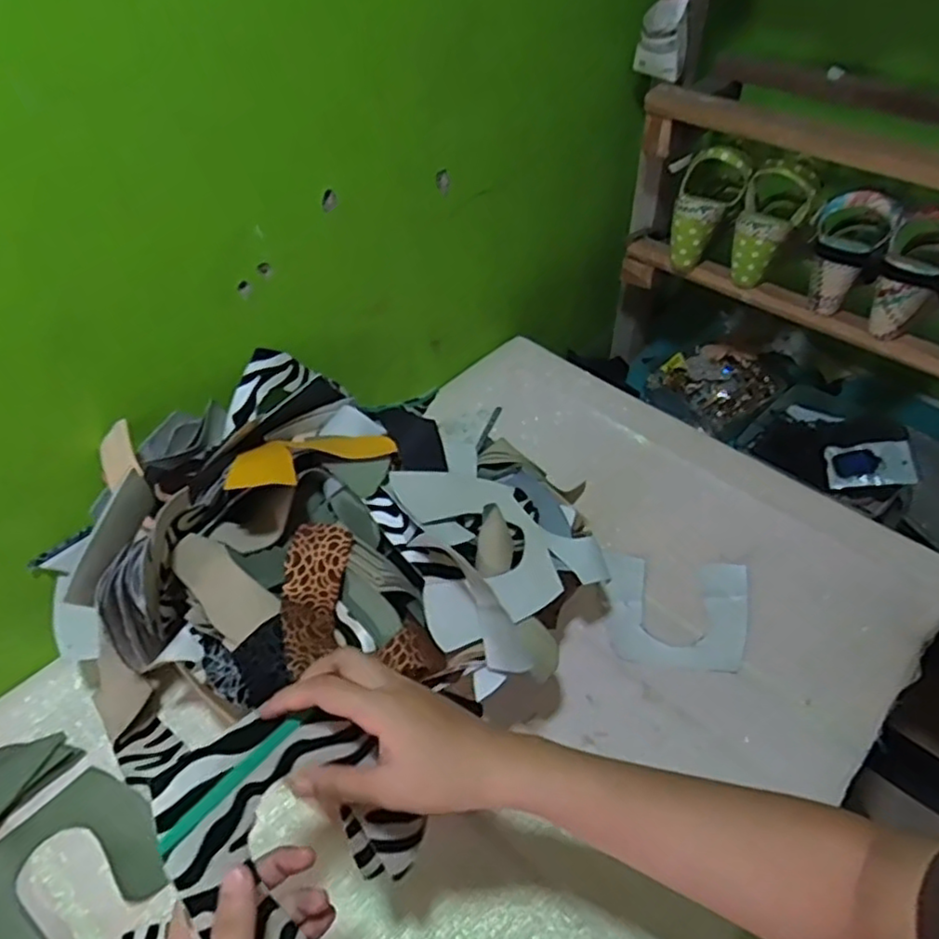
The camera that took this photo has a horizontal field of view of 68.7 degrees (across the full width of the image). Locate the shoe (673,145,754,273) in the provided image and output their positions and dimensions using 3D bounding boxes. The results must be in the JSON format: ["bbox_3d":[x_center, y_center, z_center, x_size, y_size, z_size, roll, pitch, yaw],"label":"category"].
[{"bbox_3d":[0.289,-0.330,0.871,0.080,0.149,0.064,32,27,25],"label":"shoe"}]

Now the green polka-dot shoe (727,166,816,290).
[{"bbox_3d":[0.370,-0.304,0.845,0.076,0.128,0.099,19,49,19],"label":"green polka-dot shoe"}]

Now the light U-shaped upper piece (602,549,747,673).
[{"bbox_3d":[0.207,0.142,0.689,0.139,0.007,0.121,7,52,8],"label":"light U-shaped upper piece"}]

